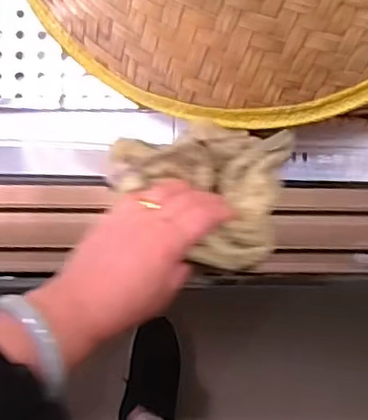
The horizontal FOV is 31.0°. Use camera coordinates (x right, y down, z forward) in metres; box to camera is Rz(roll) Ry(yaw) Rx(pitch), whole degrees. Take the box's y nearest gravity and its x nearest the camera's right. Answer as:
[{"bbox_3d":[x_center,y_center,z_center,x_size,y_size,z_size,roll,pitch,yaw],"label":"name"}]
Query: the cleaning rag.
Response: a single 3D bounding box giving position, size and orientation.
[{"bbox_3d":[0.012,-0.013,0.494,0.136,0.053,0.104,5,87,-3],"label":"cleaning rag"}]

